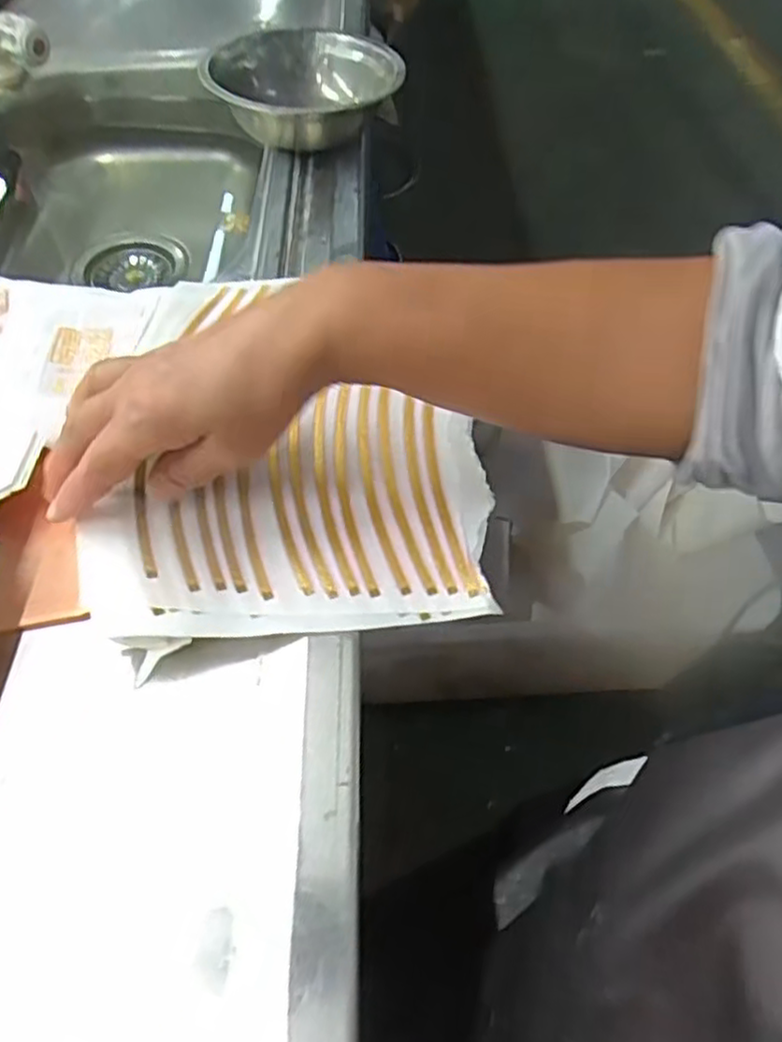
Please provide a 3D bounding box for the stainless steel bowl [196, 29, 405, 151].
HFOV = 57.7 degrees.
[{"bbox_3d":[-0.073,-0.370,0.616,0.159,0.056,0.144,-2,51,-4],"label":"stainless steel bowl"}]

